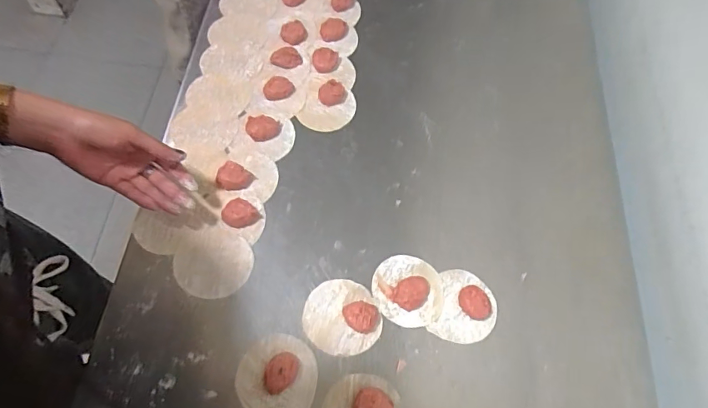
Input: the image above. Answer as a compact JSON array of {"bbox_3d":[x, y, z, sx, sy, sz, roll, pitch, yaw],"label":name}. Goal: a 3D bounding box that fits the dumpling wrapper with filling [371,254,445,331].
[{"bbox_3d":[0.062,0.096,0.535,0.080,0.015,0.080,11,63,0],"label":"dumpling wrapper with filling"}]

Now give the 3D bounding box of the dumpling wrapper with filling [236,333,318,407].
[{"bbox_3d":[-0.081,0.179,0.485,0.080,0.015,0.085,2,64,-4],"label":"dumpling wrapper with filling"}]

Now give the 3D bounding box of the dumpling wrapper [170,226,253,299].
[{"bbox_3d":[-0.163,0.066,0.541,0.087,0.004,0.083,13,63,1],"label":"dumpling wrapper"}]

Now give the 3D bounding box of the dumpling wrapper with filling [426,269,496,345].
[{"bbox_3d":[0.128,0.116,0.532,0.069,0.018,0.082,19,64,4],"label":"dumpling wrapper with filling"}]

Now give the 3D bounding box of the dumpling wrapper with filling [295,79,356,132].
[{"bbox_3d":[-0.036,-0.135,0.651,0.070,0.025,0.075,16,64,3],"label":"dumpling wrapper with filling"}]

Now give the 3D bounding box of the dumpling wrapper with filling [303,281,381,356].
[{"bbox_3d":[-0.013,0.122,0.513,0.080,0.017,0.081,2,64,-4],"label":"dumpling wrapper with filling"}]

